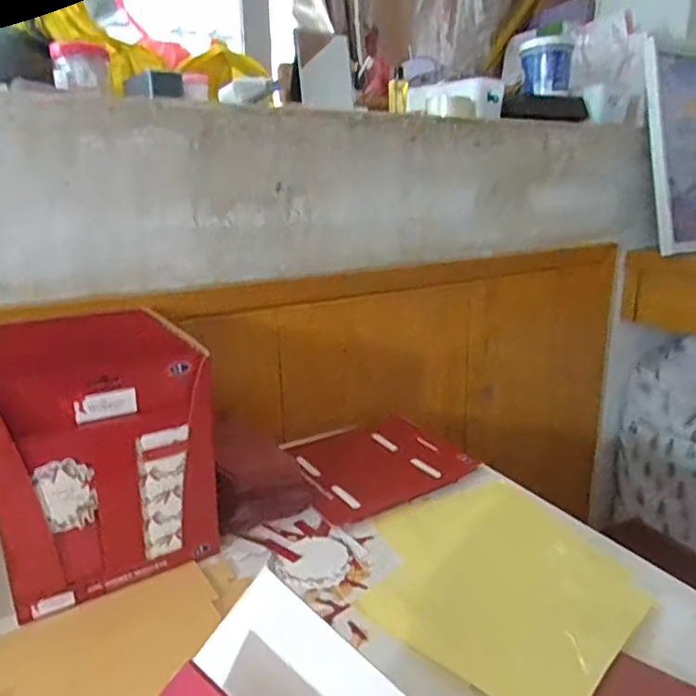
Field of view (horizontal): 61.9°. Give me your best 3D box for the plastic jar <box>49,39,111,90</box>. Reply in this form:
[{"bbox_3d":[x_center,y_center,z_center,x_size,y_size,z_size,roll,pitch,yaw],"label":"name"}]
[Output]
[{"bbox_3d":[-0.433,-0.458,0.941,0.082,0.074,0.066,-8,18,-21],"label":"plastic jar"}]

